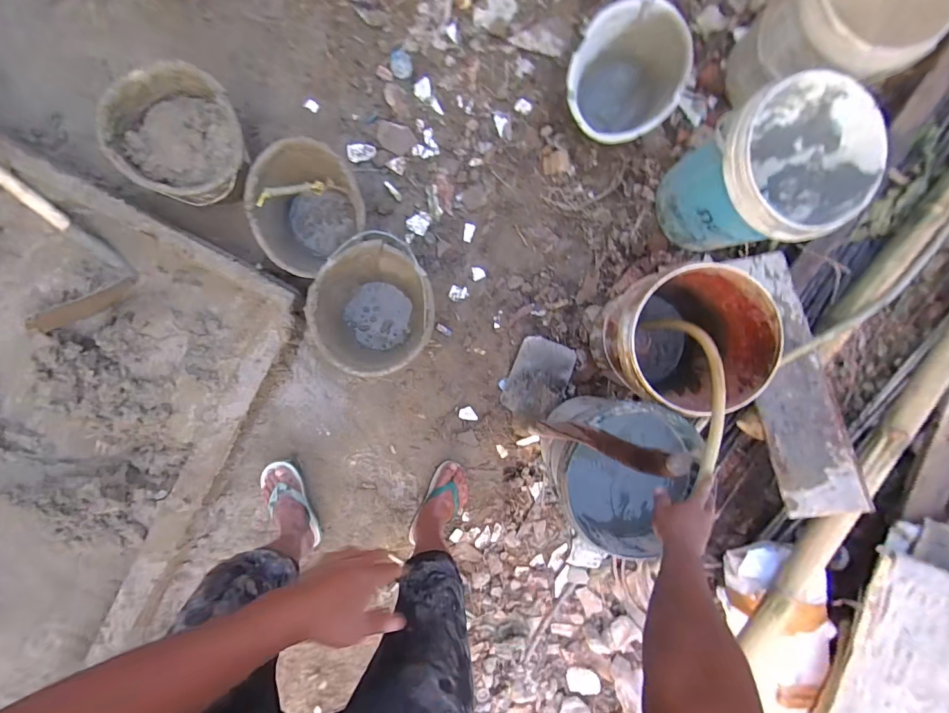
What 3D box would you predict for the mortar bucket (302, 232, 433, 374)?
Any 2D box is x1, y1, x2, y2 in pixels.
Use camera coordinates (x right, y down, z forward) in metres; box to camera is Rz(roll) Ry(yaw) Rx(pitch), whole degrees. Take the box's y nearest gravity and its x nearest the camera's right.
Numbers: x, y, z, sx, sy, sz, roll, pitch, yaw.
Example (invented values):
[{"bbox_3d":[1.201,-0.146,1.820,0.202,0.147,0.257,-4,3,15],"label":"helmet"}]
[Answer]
[{"bbox_3d":[-0.238,-0.116,1.048,0.277,0.228,0.295,0,92,0],"label":"mortar bucket"}]

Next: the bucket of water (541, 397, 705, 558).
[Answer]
[{"bbox_3d":[0.304,0.233,0.980,0.255,0.338,0.295,33,91,-1],"label":"bucket of water"}]

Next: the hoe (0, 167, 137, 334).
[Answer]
[{"bbox_3d":[-1.196,-0.333,0.988,0.659,0.171,0.265,41,91,-1],"label":"hoe"}]

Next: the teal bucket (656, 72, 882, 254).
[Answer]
[{"bbox_3d":[0.662,-0.406,0.984,0.300,0.359,0.299,0,92,0],"label":"teal bucket"}]

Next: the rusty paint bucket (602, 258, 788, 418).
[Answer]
[{"bbox_3d":[0.449,-0.036,0.995,0.302,0.372,0.288,0,92,0],"label":"rusty paint bucket"}]

